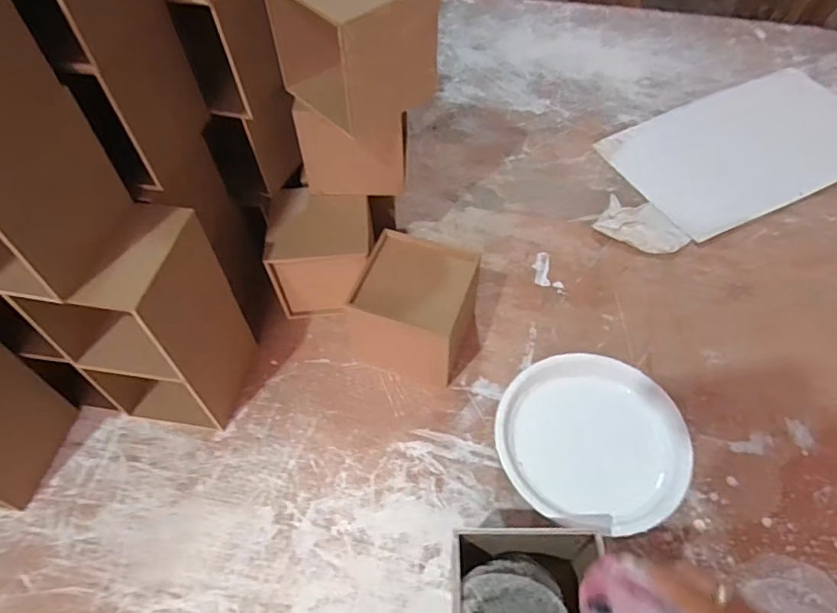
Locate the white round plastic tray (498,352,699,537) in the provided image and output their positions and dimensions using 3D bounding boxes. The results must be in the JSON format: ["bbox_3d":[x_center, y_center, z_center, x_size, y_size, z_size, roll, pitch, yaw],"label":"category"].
[{"bbox_3d":[0.162,0.125,0.508,0.167,0.026,0.165,-7,57,2],"label":"white round plastic tray"}]

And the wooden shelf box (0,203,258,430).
[{"bbox_3d":[-0.281,0.016,0.525,0.175,0.220,0.110,7,55,8],"label":"wooden shelf box"}]

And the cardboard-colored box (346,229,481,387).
[{"bbox_3d":[-0.001,0.007,0.593,0.112,0.105,0.122,15,57,13],"label":"cardboard-colored box"}]

